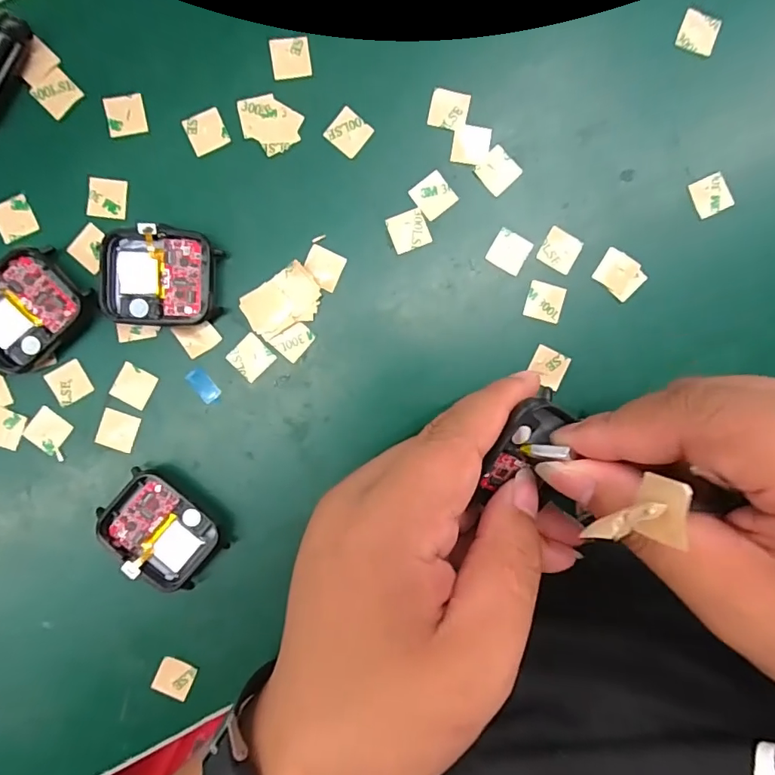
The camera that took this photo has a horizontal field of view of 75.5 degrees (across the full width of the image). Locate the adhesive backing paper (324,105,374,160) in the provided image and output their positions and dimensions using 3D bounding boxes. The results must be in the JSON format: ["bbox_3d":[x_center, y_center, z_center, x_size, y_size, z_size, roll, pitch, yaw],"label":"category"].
[{"bbox_3d":[-0.016,-0.105,0.206,0.016,0.004,0.016,39,90,-6],"label":"adhesive backing paper"}]

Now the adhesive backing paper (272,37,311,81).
[{"bbox_3d":[-0.039,-0.134,0.202,0.015,0.004,0.016,-7,92,-1],"label":"adhesive backing paper"}]

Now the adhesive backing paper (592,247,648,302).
[{"bbox_3d":[0.098,-0.047,0.211,0.019,0.004,0.016,39,91,-2],"label":"adhesive backing paper"}]

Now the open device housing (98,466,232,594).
[{"bbox_3d":[-0.093,0.059,0.205,0.034,0.013,0.046,-44,93,0],"label":"open device housing"}]

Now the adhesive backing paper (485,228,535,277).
[{"bbox_3d":[0.051,-0.057,0.208,0.015,0.004,0.015,28,91,-3],"label":"adhesive backing paper"}]

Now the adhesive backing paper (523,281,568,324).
[{"bbox_3d":[0.066,-0.036,0.211,0.015,0.004,0.015,14,92,0],"label":"adhesive backing paper"}]

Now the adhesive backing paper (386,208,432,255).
[{"bbox_3d":[0.009,-0.065,0.208,0.016,0.004,0.016,-20,95,0],"label":"adhesive backing paper"}]

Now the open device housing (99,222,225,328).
[{"bbox_3d":[-0.091,-0.044,0.201,0.043,0.011,0.038,8,92,-2],"label":"open device housing"}]

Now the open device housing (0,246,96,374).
[{"bbox_3d":[-0.143,-0.031,0.199,0.036,0.012,0.045,45,90,-3],"label":"open device housing"}]

